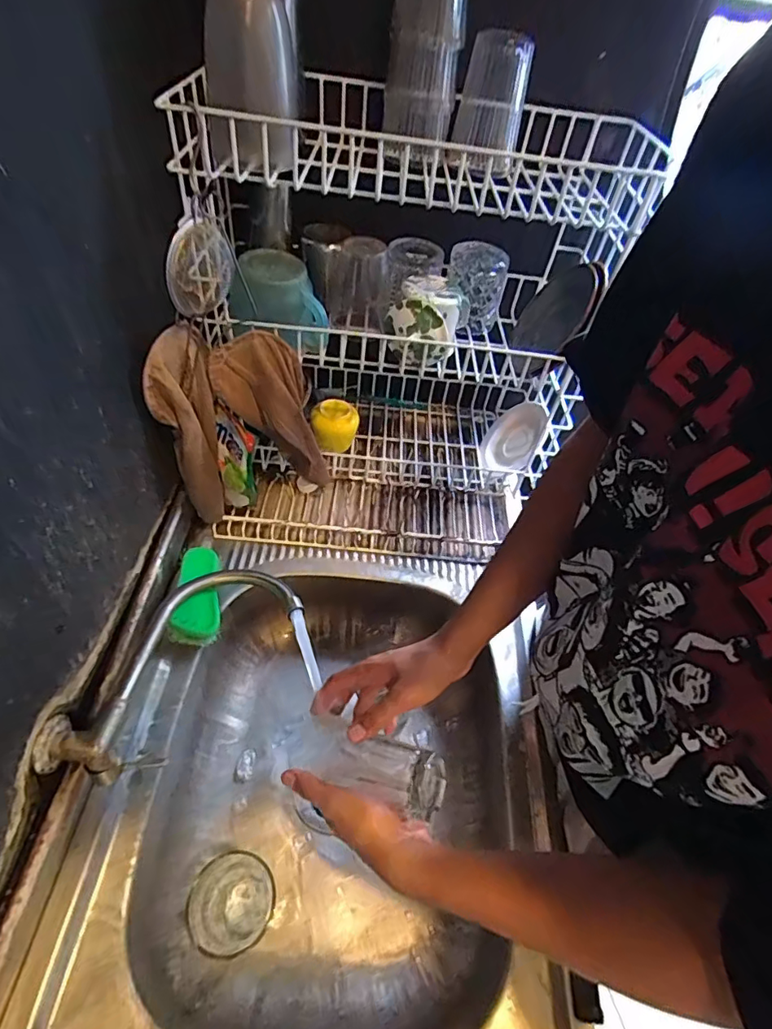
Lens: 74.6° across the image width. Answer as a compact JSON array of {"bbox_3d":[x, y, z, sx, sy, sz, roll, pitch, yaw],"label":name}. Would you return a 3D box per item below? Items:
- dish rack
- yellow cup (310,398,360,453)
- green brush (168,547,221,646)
[{"bbox_3d":[0.024,-0.222,0.659,0.476,0.466,0.338,5,51,-3],"label":"dish rack"},{"bbox_3d":[-0.081,-0.140,0.797,0.070,0.068,0.060,-2,52,-9],"label":"yellow cup"},{"bbox_3d":[-0.230,0.098,0.629,0.054,0.055,0.128,-1,52,-8],"label":"green brush"}]

